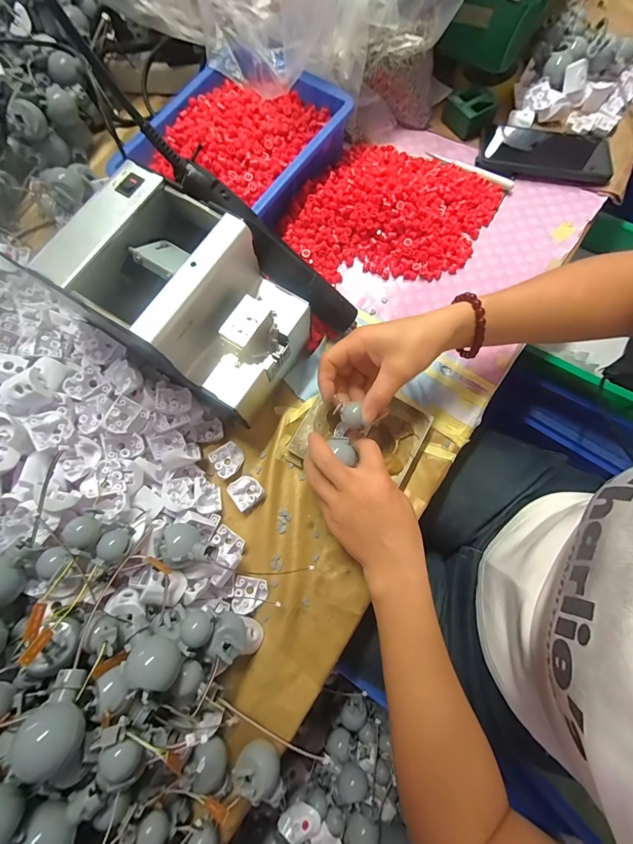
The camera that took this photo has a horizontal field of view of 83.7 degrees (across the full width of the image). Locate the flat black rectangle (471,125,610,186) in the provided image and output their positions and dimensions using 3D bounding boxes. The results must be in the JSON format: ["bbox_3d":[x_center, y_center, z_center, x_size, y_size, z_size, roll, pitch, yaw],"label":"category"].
[{"bbox_3d":[0.291,-0.349,0.451,0.160,0.007,0.088,5,77,1],"label":"flat black rectangle"}]

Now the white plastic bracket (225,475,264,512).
[{"bbox_3d":[-0.072,0.070,0.361,0.030,0.016,0.031,-39,80,-9],"label":"white plastic bracket"}]

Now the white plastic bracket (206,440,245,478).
[{"bbox_3d":[-0.092,0.040,0.370,0.030,0.012,0.032,-34,79,-8],"label":"white plastic bracket"}]

